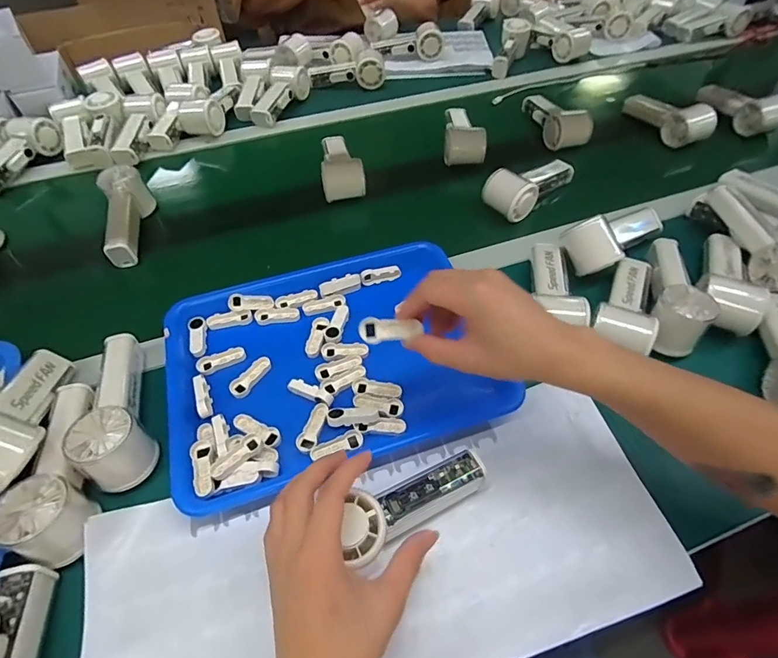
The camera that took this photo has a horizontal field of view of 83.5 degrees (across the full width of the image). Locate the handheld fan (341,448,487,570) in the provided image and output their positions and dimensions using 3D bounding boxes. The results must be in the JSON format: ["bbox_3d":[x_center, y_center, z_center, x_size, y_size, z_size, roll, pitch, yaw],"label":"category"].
[{"bbox_3d":[0.018,0.139,0.353,0.132,0.028,0.043,-16,52,-30],"label":"handheld fan"}]

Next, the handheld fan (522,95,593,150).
[{"bbox_3d":[0.279,-0.366,0.744,0.056,0.049,0.154,-15,54,-10],"label":"handheld fan"}]

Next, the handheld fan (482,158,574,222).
[{"bbox_3d":[0.206,-0.206,0.638,0.140,0.065,0.065,-32,58,-21],"label":"handheld fan"}]

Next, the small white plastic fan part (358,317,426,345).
[{"bbox_3d":[0.001,0.001,0.357,0.050,0.011,0.020,-2,84,-5],"label":"small white plastic fan part"}]

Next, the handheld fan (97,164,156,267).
[{"bbox_3d":[-0.361,-0.154,0.596,0.051,0.062,0.146,-14,53,-9],"label":"handheld fan"}]

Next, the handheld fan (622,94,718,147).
[{"bbox_3d":[0.484,-0.374,0.754,0.060,0.057,0.170,-10,53,-6],"label":"handheld fan"}]

